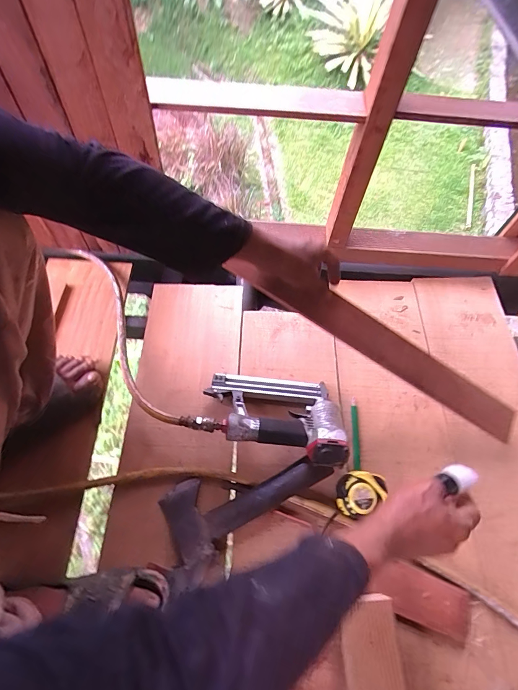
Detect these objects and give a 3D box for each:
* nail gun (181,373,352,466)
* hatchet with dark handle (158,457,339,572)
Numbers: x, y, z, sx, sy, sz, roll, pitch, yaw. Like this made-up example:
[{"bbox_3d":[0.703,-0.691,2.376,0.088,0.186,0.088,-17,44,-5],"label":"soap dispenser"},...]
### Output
[{"bbox_3d":[0.011,0.109,0.595,0.256,0.100,0.157,11,61,2],"label":"nail gun"},{"bbox_3d":[-0.017,0.234,0.553,0.263,0.057,0.121,-21,65,-14],"label":"hatchet with dark handle"}]

